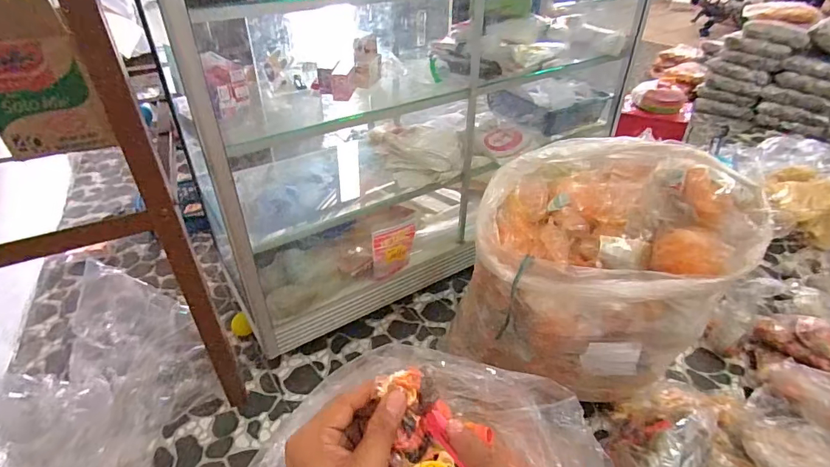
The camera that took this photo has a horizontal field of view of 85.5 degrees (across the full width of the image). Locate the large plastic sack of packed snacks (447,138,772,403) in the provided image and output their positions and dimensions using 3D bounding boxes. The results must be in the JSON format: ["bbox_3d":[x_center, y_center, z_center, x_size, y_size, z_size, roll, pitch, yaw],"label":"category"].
[{"bbox_3d":[0.331,0.103,0.878,0.438,0.492,0.332,-6,36,-9],"label":"large plastic sack of packed snacks"}]

